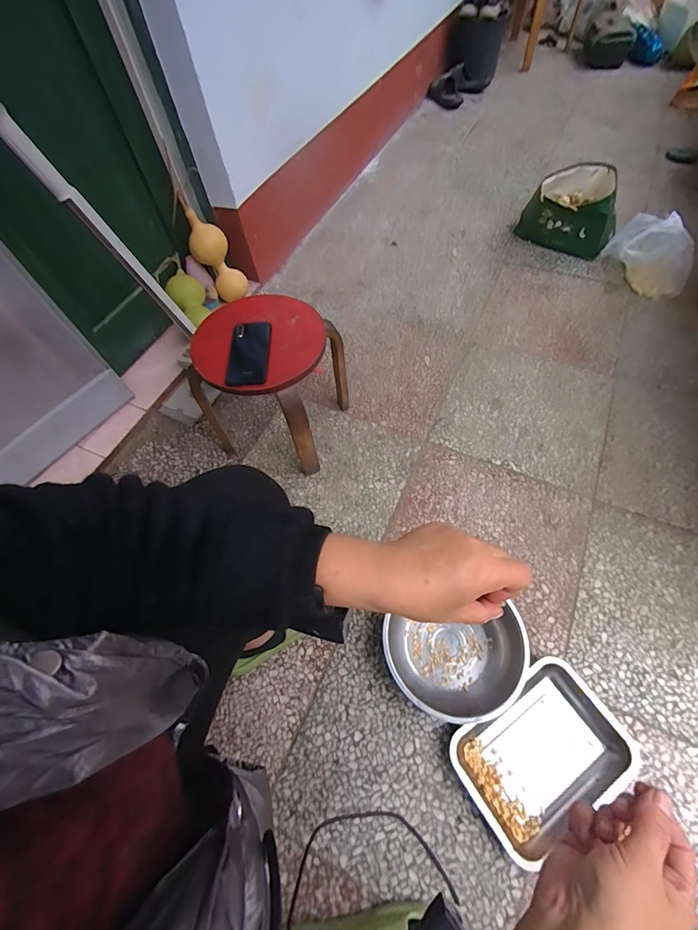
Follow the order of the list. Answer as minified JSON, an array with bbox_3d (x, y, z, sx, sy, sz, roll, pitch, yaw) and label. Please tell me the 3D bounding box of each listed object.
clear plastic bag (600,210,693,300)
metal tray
[{"bbox_3d":[0.908,-0.662,1.154,0.206,0.236,0.230,2,60,6],"label":"clear plastic bag"},{"bbox_3d":[0.321,0.472,0.643,0.275,0.039,0.190,-32,62,-13],"label":"metal tray"}]

